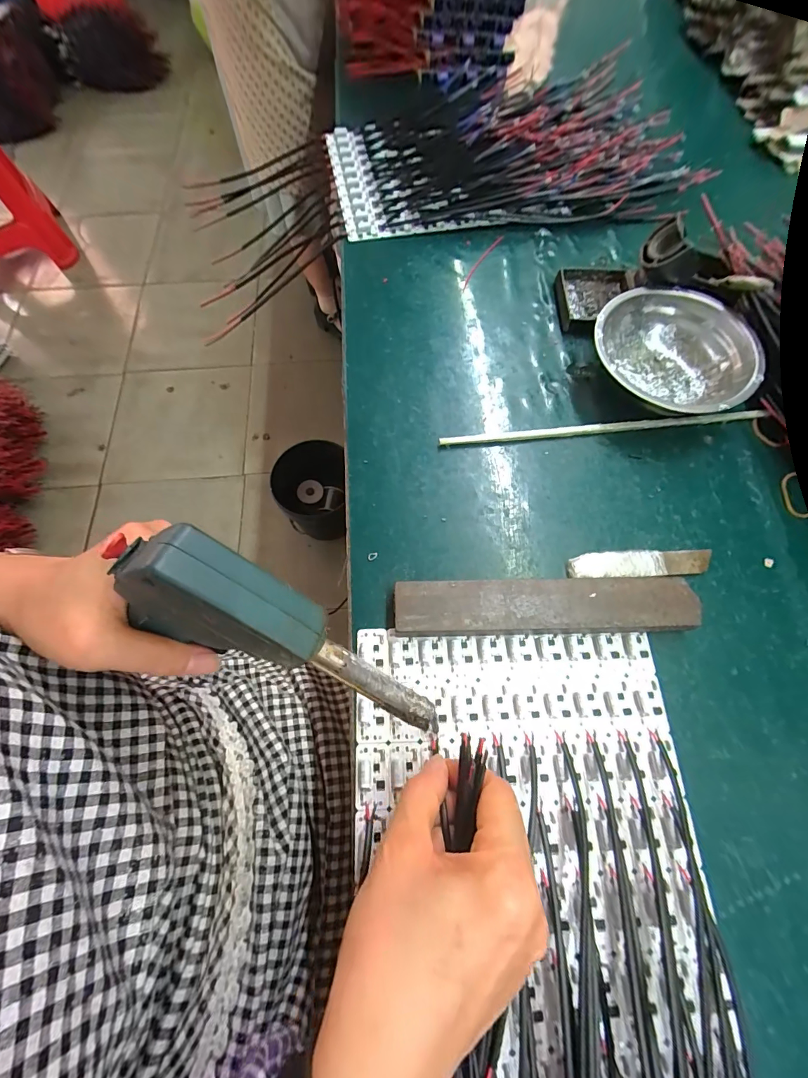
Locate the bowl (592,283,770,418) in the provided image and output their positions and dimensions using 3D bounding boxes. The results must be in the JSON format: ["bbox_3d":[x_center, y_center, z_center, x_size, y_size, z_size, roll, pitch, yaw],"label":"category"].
[{"bbox_3d":[0.224,-0.154,0.342,0.124,0.040,0.124,0,69,0],"label":"bowl"}]

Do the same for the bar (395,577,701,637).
[{"bbox_3d":[0.094,0.046,0.273,0.196,0.018,0.037,-1,69,-1],"label":"bar"}]

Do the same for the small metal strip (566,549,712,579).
[{"bbox_3d":[0.171,0.018,0.287,0.104,0.010,0.021,-4,69,-2],"label":"small metal strip"}]

